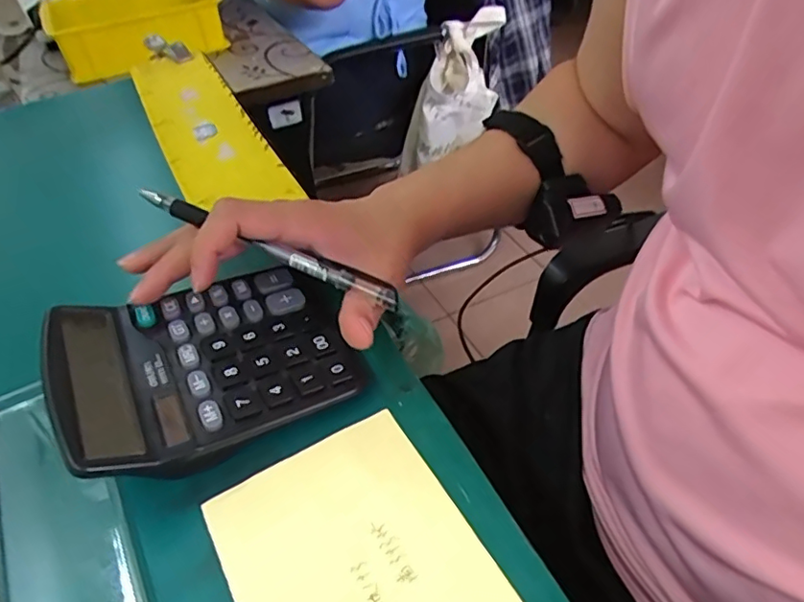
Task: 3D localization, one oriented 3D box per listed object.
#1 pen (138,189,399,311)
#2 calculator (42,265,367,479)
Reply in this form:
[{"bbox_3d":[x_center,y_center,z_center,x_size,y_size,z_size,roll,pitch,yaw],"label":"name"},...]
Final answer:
[{"bbox_3d":[-0.075,-0.031,0.316,0.159,0.017,0.014,24,49,12],"label":"pen"},{"bbox_3d":[-0.103,0.026,0.304,0.143,0.028,0.113,-20,47,-18],"label":"calculator"}]

